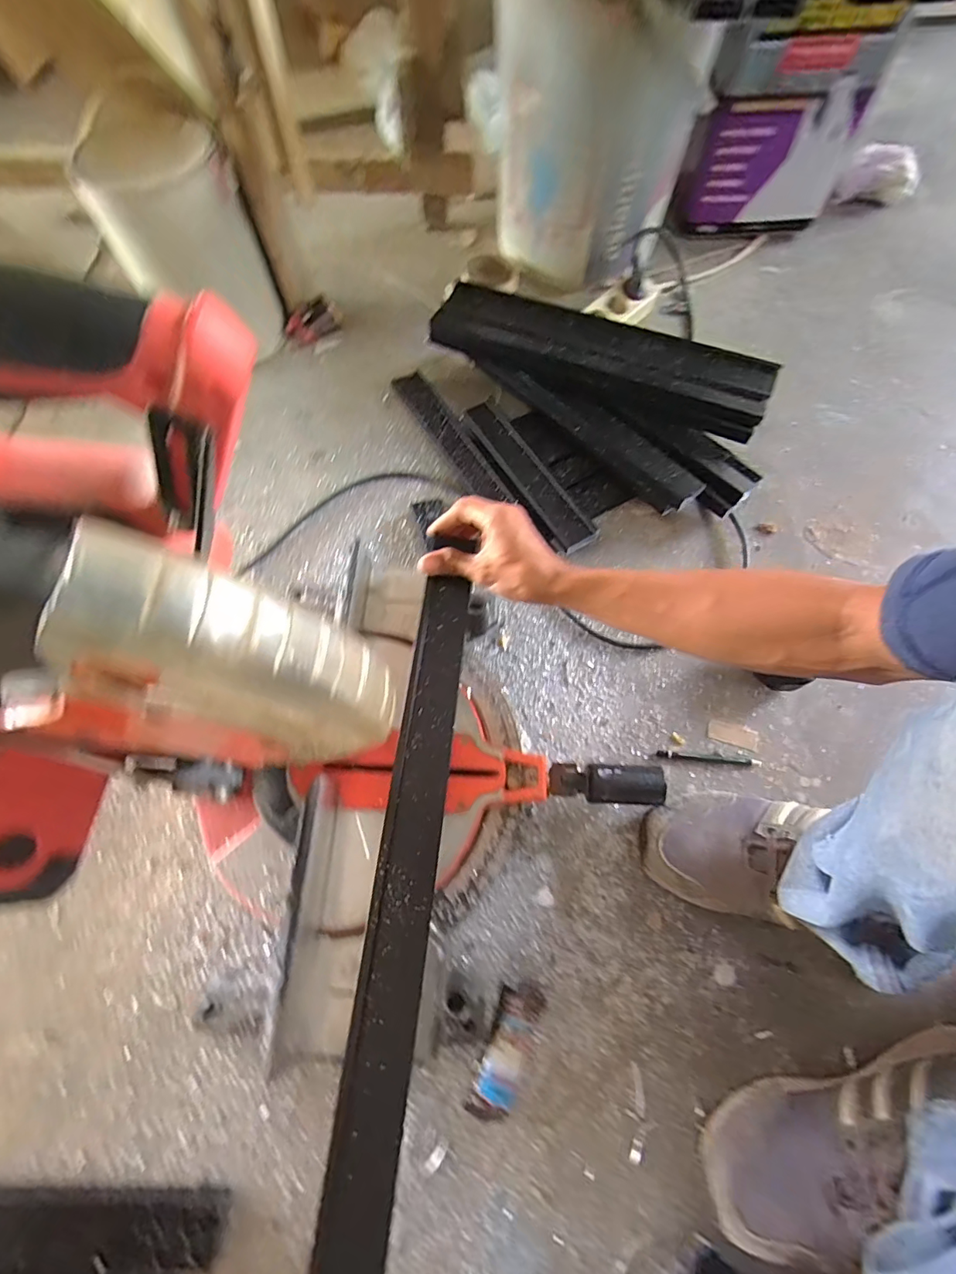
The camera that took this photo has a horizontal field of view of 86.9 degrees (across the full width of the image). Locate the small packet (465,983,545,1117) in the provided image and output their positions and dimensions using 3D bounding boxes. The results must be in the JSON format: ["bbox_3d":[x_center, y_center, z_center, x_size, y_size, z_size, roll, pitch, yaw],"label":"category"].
[{"bbox_3d":[0.027,0.368,0.446,0.039,0.017,0.101,19,68,8],"label":"small packet"}]

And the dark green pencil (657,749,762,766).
[{"bbox_3d":[0.252,0.133,0.551,0.109,0.008,0.010,6,67,1],"label":"dark green pencil"}]

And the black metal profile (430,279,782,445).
[{"bbox_3d":[0.161,-0.388,0.691,0.458,0.045,0.105,22,69,9],"label":"black metal profile"}]

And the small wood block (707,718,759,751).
[{"bbox_3d":[0.285,0.108,0.562,0.053,0.005,0.023,17,68,7],"label":"small wood block"}]

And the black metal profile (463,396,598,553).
[{"bbox_3d":[0.063,-0.222,0.674,0.048,0.027,0.261,-30,70,-12],"label":"black metal profile"}]

